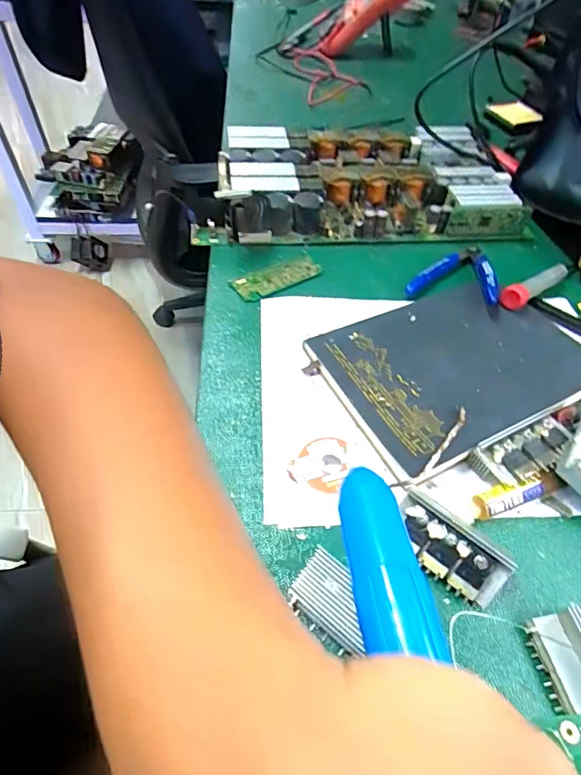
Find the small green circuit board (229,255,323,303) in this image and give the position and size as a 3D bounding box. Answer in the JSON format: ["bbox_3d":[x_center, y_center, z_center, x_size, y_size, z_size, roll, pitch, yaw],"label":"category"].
[{"bbox_3d":[-0.012,-0.105,0.424,0.088,0.004,0.031,-27,58,-22],"label":"small green circuit board"}]

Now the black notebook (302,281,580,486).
[{"bbox_3d":[0.133,-0.021,0.358,0.210,0.018,0.145,-23,56,-19],"label":"black notebook"}]

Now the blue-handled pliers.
[{"bbox_3d":[0.164,-0.116,0.428,0.075,0.018,0.106,23,54,15],"label":"blue-handled pliers"}]

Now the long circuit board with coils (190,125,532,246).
[{"bbox_3d":[0.071,-0.238,0.511,0.355,0.040,0.198,-5,52,-6],"label":"long circuit board with coils"}]

